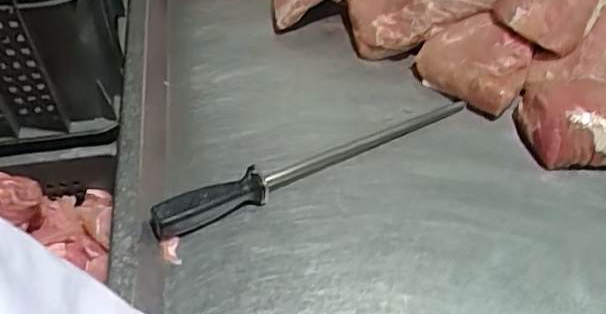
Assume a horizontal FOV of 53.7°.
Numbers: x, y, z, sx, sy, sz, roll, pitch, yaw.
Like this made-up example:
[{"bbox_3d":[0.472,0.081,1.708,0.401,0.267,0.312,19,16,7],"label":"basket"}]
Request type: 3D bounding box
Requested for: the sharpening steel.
[{"bbox_3d":[0.026,0.002,0.676,0.406,0.038,0.032,-21,54,-20],"label":"sharpening steel"}]

